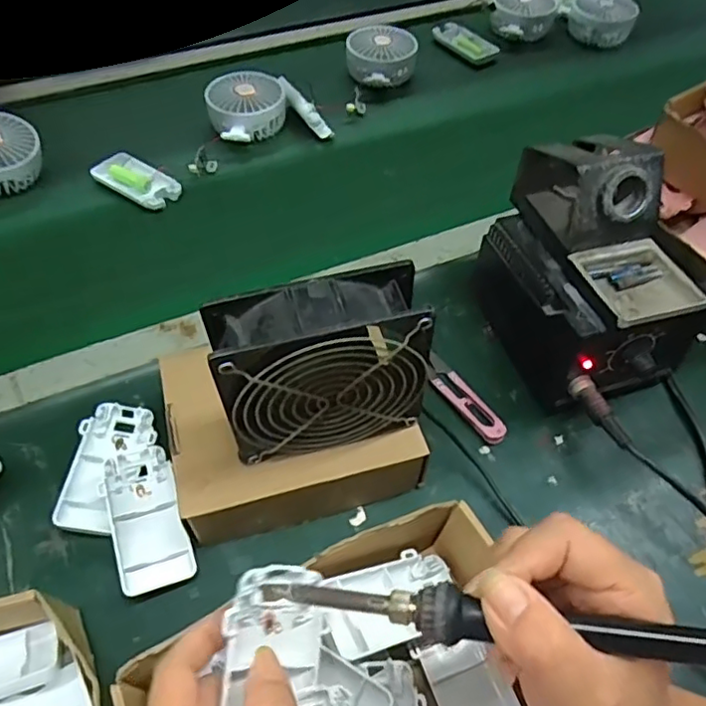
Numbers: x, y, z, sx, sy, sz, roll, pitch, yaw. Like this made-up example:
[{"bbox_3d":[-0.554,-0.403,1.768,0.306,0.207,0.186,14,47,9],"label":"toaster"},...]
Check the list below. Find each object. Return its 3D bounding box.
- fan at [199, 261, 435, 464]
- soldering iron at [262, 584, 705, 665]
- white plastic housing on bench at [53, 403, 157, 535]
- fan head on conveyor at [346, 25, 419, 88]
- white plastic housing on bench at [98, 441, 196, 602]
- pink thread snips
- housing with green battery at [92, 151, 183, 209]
[{"bbox_3d":[-0.017,0.011,0.356,0.118,0.111,0.045,-11,55,-10],"label":"fan"},{"bbox_3d":[0.067,0.105,0.232,0.209,0.015,0.018,4,54,11],"label":"soldering iron"},{"bbox_3d":[-0.173,0.079,0.430,0.049,0.018,0.095,3,54,0],"label":"white plastic housing on bench"},{"bbox_3d":[0.037,-0.371,0.770,0.089,0.051,0.073,3,54,0],"label":"fan head on conveyor"},{"bbox_3d":[-0.137,0.111,0.405,0.046,0.025,0.094,-19,57,-15],"label":"white plastic housing on bench"},{"bbox_3d":[0.086,0.034,0.480,0.024,0.011,0.094,-27,59,-20],"label":"pink thread snips"},{"bbox_3d":[-0.223,-0.179,0.626,0.091,0.011,0.049,28,58,17],"label":"housing with green battery"}]

